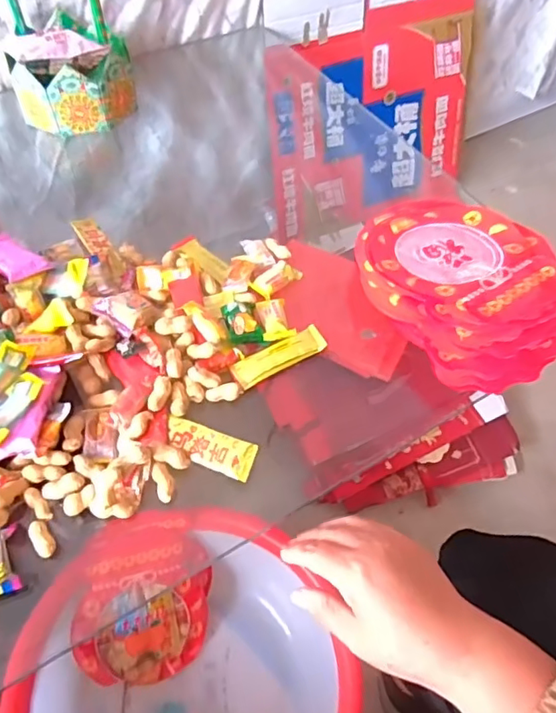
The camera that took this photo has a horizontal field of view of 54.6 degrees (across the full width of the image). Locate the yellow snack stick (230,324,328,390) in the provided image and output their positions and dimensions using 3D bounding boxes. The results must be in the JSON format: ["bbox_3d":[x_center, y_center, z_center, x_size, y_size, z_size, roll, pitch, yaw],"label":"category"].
[{"bbox_3d":[0.001,-0.001,0.557,0.102,0.008,0.034,-27,60,-18],"label":"yellow snack stick"}]

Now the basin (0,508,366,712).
[{"bbox_3d":[-0.114,0.375,0.603,0.308,0.154,0.348,-27,60,-18],"label":"basin"}]

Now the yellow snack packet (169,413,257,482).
[{"bbox_3d":[-0.063,0.080,0.484,0.089,0.011,0.033,21,57,14],"label":"yellow snack packet"}]

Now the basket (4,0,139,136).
[{"bbox_3d":[-0.294,-0.434,0.723,0.151,0.196,0.172,-19,58,-14],"label":"basket"}]

